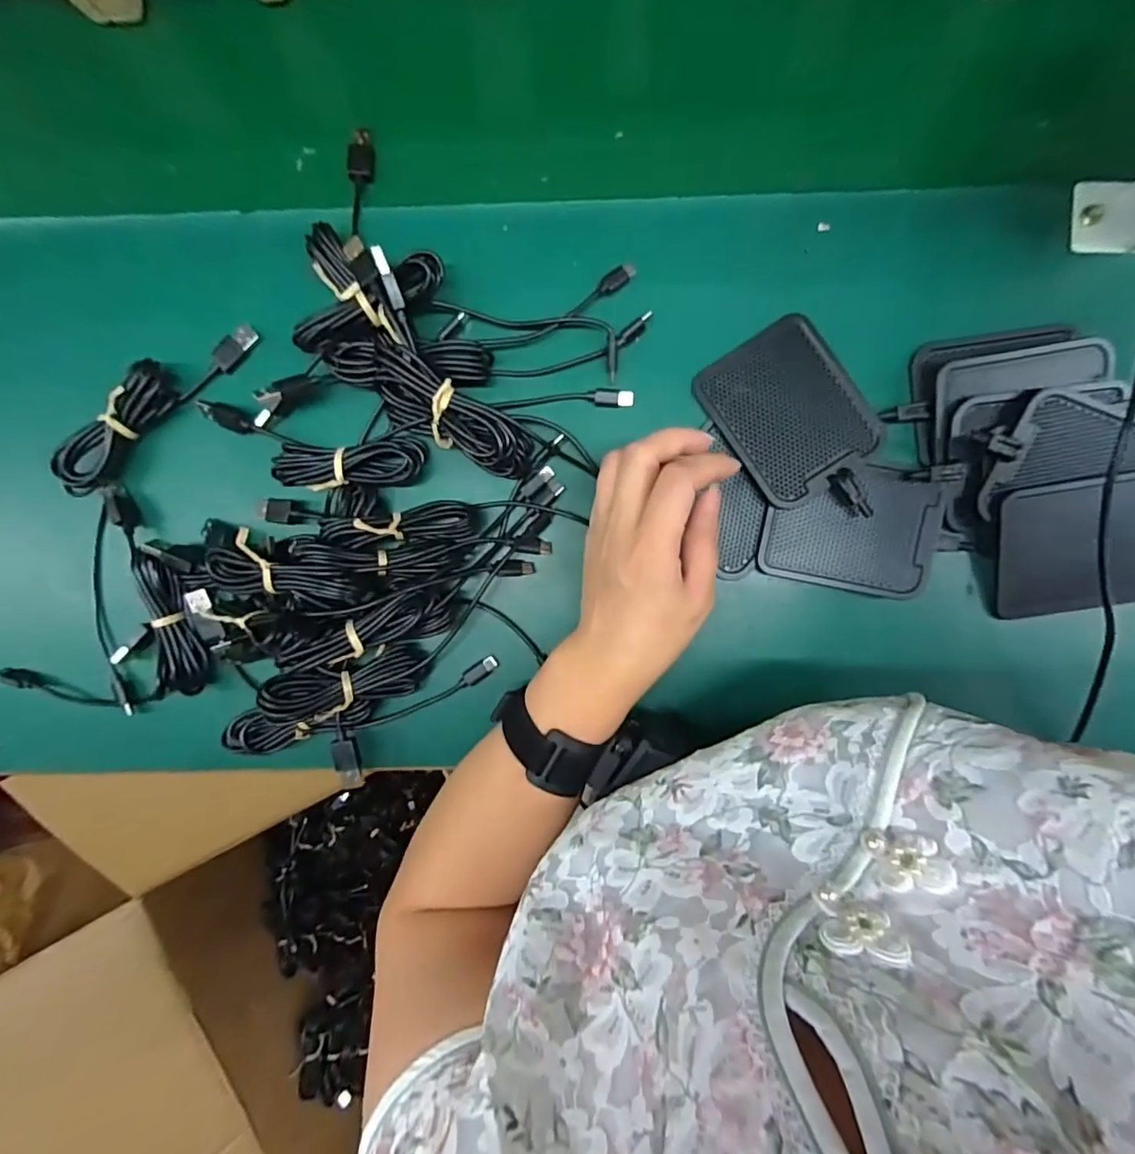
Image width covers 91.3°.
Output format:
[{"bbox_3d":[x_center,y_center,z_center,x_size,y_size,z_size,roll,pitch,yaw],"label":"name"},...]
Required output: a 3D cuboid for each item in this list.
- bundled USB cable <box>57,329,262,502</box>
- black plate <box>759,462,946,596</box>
[{"bbox_3d":[-0.252,-0.106,0.334,0.141,0.032,0.032,-44,92,4],"label":"bundled USB cable"},{"bbox_3d":[0.169,-0.029,0.329,0.097,0.005,0.072,7,94,1],"label":"black plate"}]

